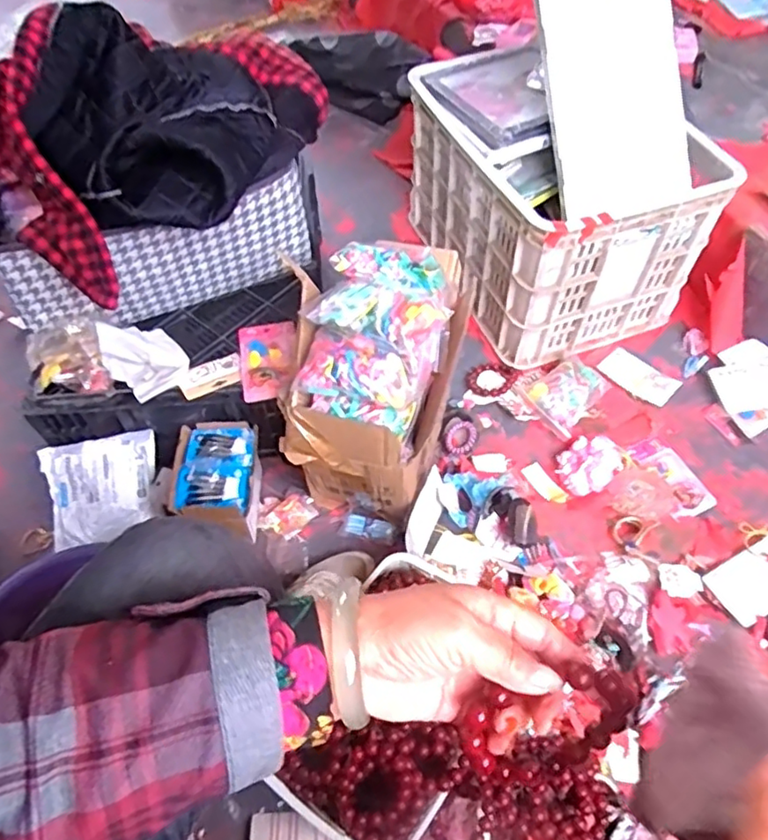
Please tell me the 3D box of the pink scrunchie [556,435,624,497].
[{"bbox_3d":[0.311,0.067,0.931,0.085,0.038,0.106,35,62,23],"label":"pink scrunchie"}]

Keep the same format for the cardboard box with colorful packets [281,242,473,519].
[{"bbox_3d":[-0.008,-0.045,0.814,0.194,0.288,0.251,6,55,5],"label":"cardboard box with colorful packets"}]

